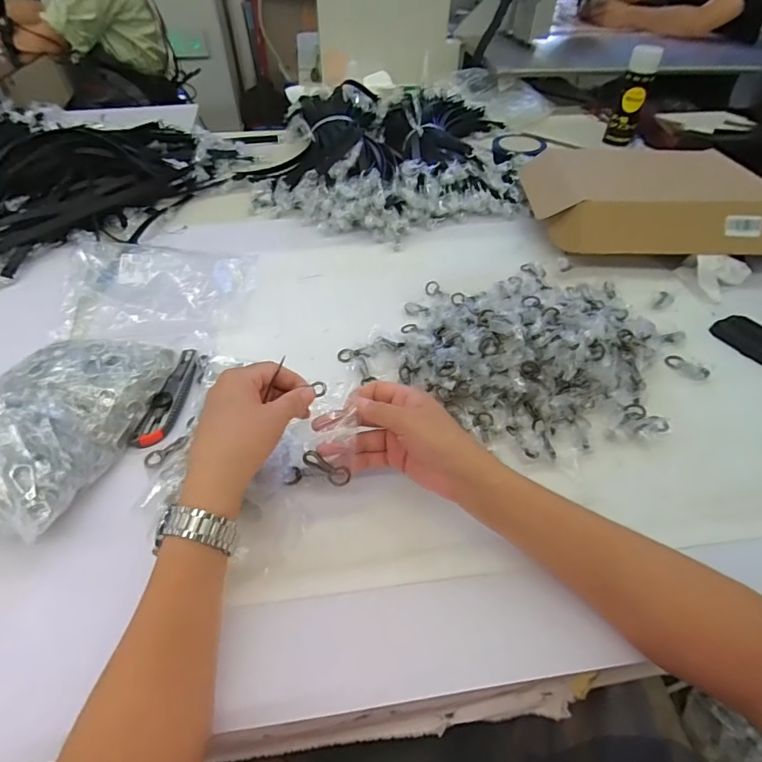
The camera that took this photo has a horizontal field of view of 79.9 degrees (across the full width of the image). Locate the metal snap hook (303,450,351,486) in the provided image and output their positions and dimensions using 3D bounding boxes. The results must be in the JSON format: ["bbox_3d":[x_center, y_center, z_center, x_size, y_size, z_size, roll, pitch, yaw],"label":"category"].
[{"bbox_3d":[-0.052,0.085,0.435,0.051,0.019,0.004,34,13,-11],"label":"metal snap hook"}]

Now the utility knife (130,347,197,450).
[{"bbox_3d":[-0.249,0.015,0.548,0.034,0.018,0.147,5,48,3],"label":"utility knife"}]

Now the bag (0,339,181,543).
[{"bbox_3d":[-0.341,0.040,0.473,0.134,0.078,0.234,8,48,6],"label":"bag"}]

